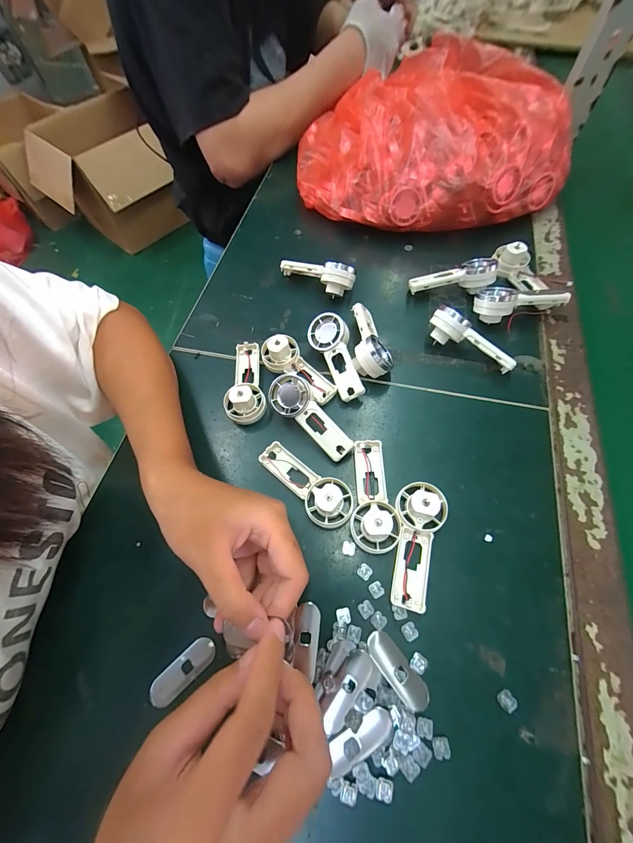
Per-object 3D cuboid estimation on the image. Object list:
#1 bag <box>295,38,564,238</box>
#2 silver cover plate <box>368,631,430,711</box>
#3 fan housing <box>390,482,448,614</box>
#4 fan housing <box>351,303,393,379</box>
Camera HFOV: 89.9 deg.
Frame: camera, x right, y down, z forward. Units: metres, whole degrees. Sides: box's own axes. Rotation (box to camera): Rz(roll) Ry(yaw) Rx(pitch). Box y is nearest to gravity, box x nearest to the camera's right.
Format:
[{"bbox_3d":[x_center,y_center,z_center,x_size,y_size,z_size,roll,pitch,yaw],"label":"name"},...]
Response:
[{"bbox_3d":[0.140,-0.371,0.427,0.317,0.130,0.246,-7,63,0],"label":"bag"},{"bbox_3d":[0.056,0.170,0.218,0.017,0.004,0.049,-38,67,-15],"label":"silver cover plate"},{"bbox_3d":[0.077,0.093,0.243,0.036,0.021,0.091,11,77,9],"label":"fan housing"},{"bbox_3d":[0.058,-0.086,0.330,0.038,0.035,0.088,0,63,4],"label":"fan housing"}]

